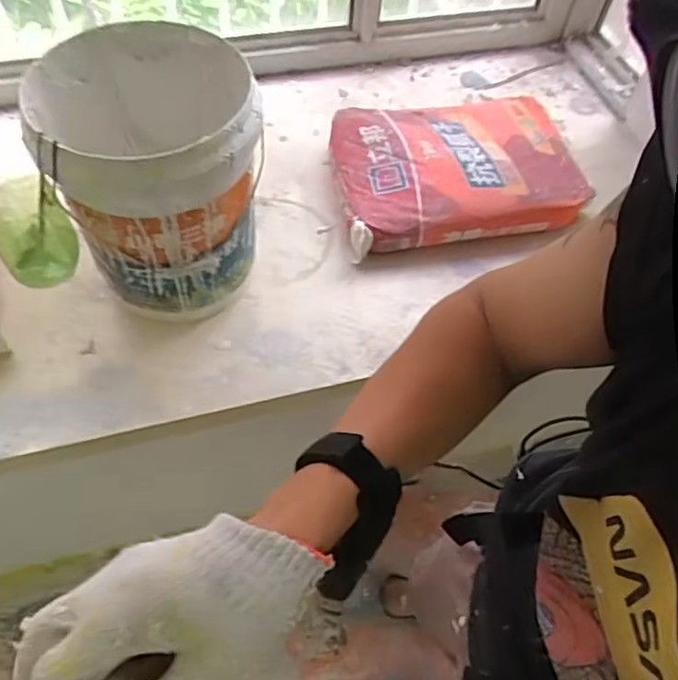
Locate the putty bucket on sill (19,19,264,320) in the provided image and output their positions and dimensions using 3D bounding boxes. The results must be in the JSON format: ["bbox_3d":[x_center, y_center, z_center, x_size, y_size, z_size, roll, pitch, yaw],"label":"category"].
[{"bbox_3d":[-0.266,-0.239,0.923,0.283,0.323,0.291,2,57,-3],"label":"putty bucket on sill"}]

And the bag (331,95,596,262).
[{"bbox_3d":[0.226,-0.344,1.212,0.480,0.096,0.349,-9,58,-11],"label":"bag"}]

